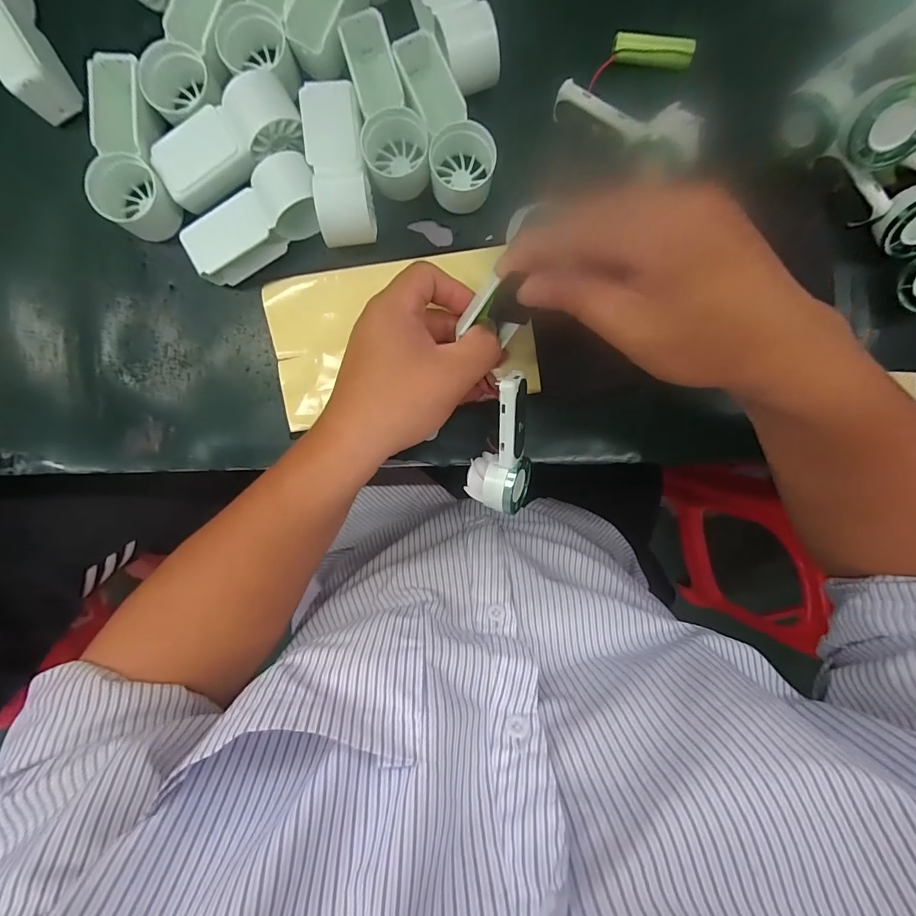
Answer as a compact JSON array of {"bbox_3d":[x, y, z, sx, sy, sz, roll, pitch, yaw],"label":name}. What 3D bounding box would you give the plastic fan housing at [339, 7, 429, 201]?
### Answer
[{"bbox_3d":[-0.043,-0.219,0.272,0.038,0.034,0.099,-10,93,0],"label":"plastic fan housing"}]

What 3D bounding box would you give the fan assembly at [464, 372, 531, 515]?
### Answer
[{"bbox_3d":[0.030,-0.007,0.272,0.041,0.031,0.089,5,119,-1],"label":"fan assembly"}]

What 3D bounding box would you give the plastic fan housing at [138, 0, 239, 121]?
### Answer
[{"bbox_3d":[-0.156,-0.250,0.268,0.048,0.034,0.091,17,93,-2],"label":"plastic fan housing"}]

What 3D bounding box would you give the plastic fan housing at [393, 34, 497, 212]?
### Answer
[{"bbox_3d":[-0.008,-0.210,0.272,0.040,0.034,0.099,-22,93,0],"label":"plastic fan housing"}]

